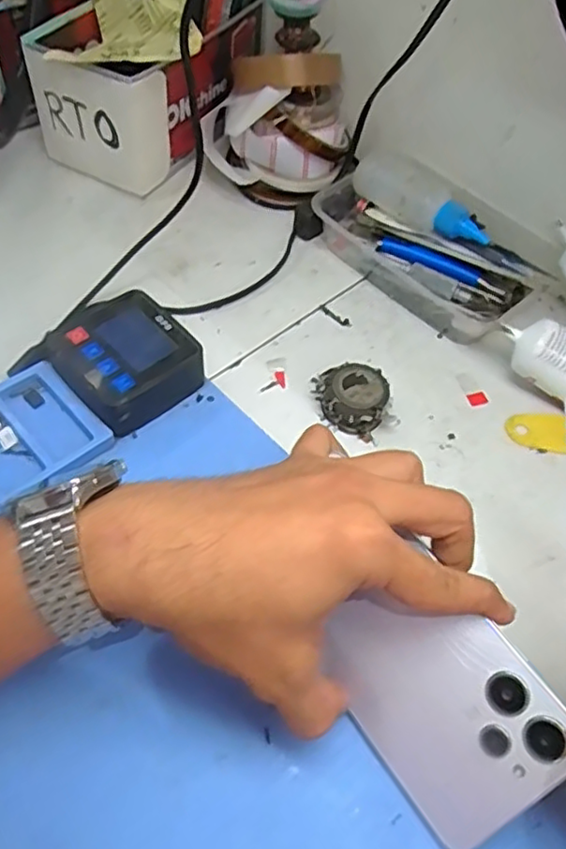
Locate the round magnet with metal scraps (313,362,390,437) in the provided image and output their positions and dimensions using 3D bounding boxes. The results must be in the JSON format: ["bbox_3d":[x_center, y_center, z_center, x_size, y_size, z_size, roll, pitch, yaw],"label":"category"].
[{"bbox_3d":[0.041,-0.014,0.398,0.042,0.023,0.042,2,54,-3],"label":"round magnet with metal scraps"}]

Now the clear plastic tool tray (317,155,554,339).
[{"bbox_3d":[0.109,-0.134,0.468,0.088,0.059,0.167,-37,65,-27],"label":"clear plastic tool tray"}]

